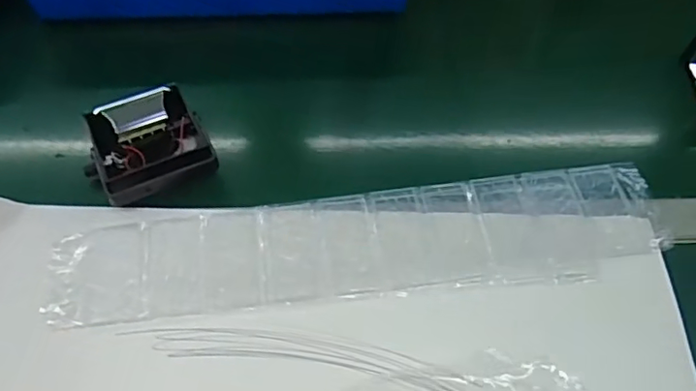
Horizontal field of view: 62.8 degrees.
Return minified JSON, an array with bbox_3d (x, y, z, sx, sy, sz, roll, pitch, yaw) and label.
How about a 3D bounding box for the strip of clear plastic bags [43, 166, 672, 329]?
[{"bbox_3d":[0.021,0.038,0.451,0.474,0.007,0.092,-7,57,-7],"label":"strip of clear plastic bags"}]

